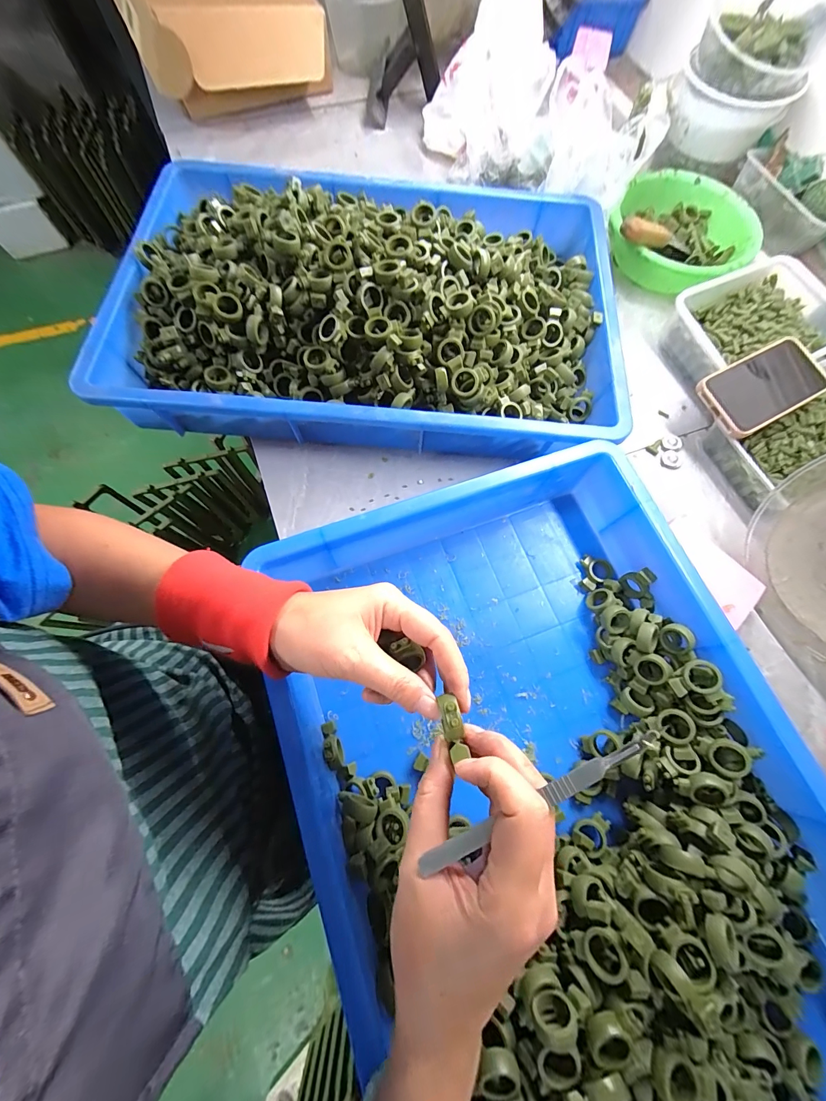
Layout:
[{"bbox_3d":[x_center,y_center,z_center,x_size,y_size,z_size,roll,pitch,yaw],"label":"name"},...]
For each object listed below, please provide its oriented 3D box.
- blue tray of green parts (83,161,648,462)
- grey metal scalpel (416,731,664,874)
[{"bbox_3d":[-0.046,-0.299,0.444,0.554,0.127,0.367,4,72,-1],"label":"blue tray of green parts"},{"bbox_3d":[0.065,0.126,0.187,0.133,0.005,0.009,-27,75,-3],"label":"grey metal scalpel"}]

